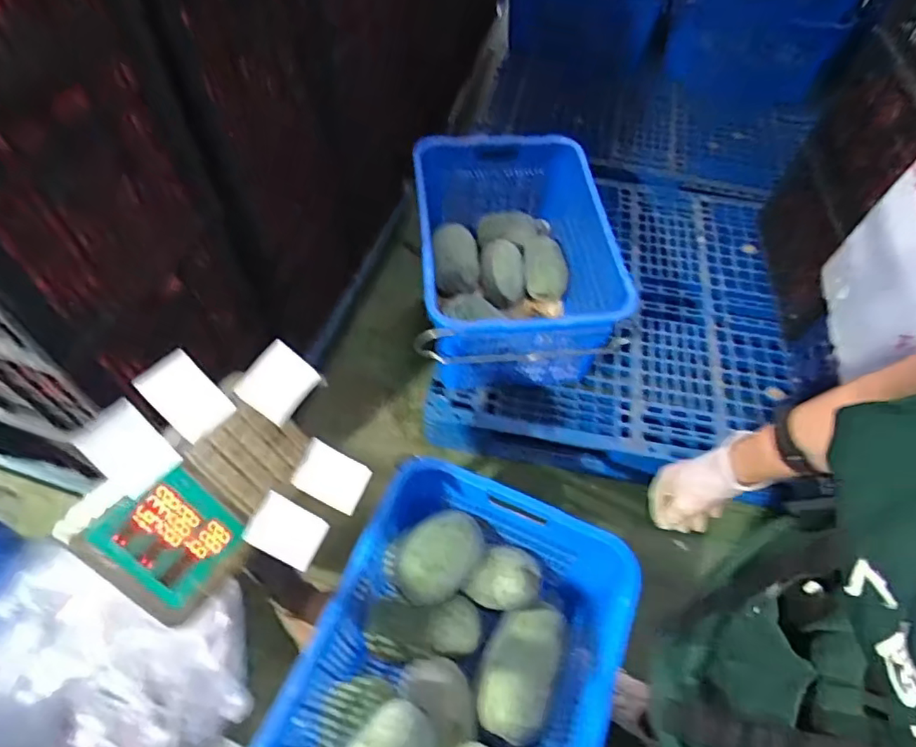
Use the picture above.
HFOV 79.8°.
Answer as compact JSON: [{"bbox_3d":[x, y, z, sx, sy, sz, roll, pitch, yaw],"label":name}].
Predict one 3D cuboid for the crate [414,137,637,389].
[{"bbox_3d":[0.163,-0.283,1.414,0.512,0.333,0.677,-4,57,-4],"label":"crate"}]

